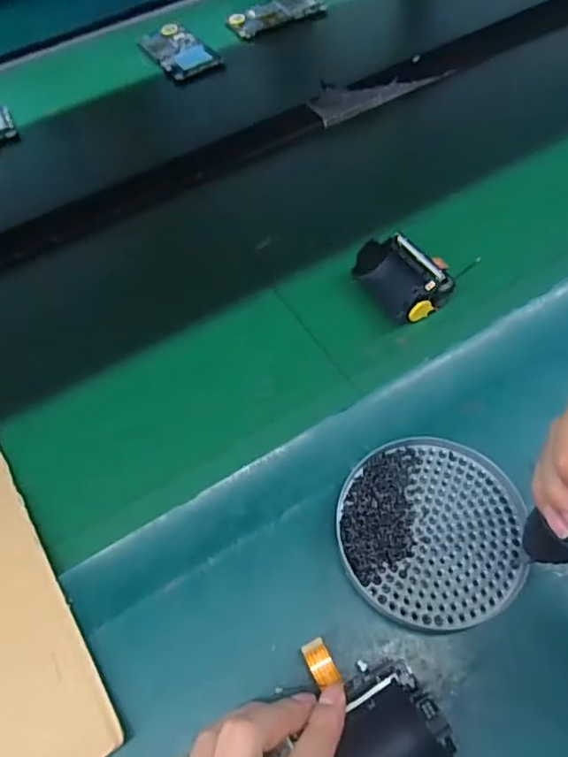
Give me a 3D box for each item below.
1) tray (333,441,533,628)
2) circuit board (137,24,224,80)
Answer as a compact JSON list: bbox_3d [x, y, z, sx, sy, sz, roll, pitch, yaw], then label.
[{"bbox_3d":[0.091,0.093,0.352,0.110,0.016,0.113,-2,58,3],"label":"tray"},{"bbox_3d":[-0.128,-0.403,0.690,0.067,0.008,0.108,-30,61,-14],"label":"circuit board"}]

